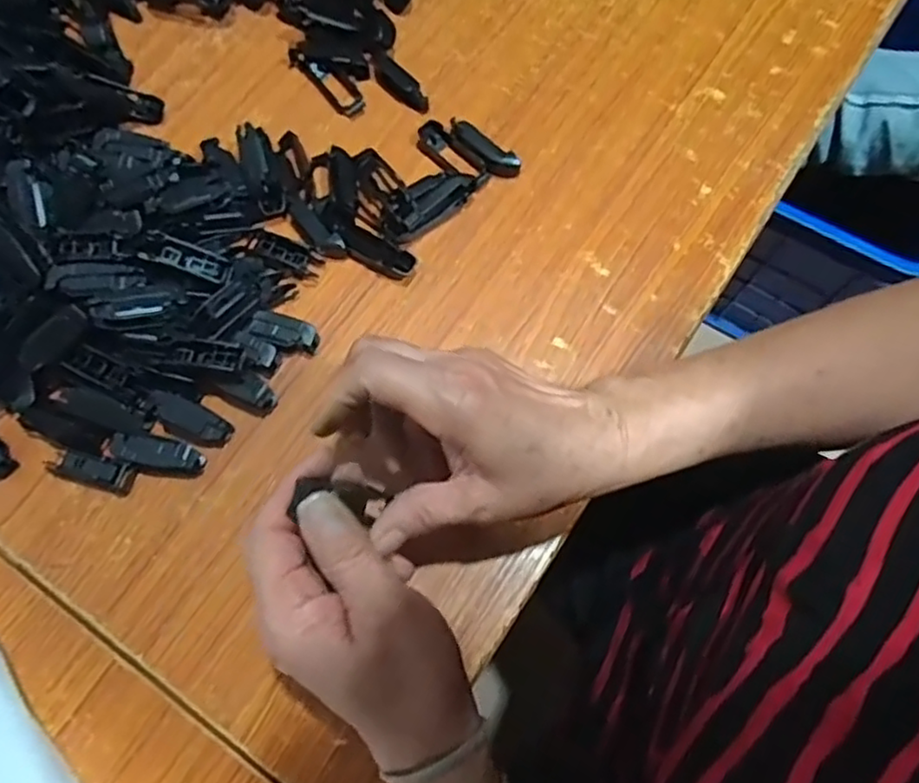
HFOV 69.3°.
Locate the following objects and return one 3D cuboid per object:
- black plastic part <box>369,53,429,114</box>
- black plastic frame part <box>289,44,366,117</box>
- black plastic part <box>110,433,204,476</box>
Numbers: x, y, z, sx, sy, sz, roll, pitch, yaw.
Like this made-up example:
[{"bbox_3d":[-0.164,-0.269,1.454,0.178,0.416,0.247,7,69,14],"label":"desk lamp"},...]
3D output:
[{"bbox_3d":[-0.042,-0.214,0.457,0.052,0.018,0.013,39,76,12],"label":"black plastic part"},{"bbox_3d":[-0.091,-0.217,0.461,0.065,0.012,0.020,43,77,13],"label":"black plastic frame part"},{"bbox_3d":[-0.170,0.036,0.375,0.046,0.018,0.018,7,72,2],"label":"black plastic part"}]

